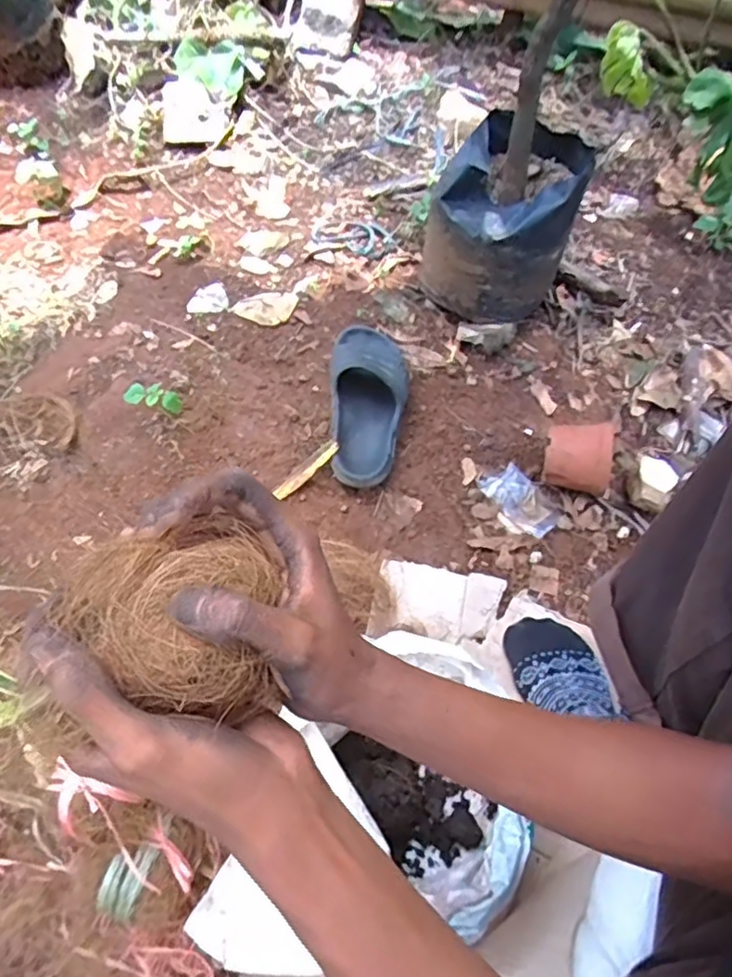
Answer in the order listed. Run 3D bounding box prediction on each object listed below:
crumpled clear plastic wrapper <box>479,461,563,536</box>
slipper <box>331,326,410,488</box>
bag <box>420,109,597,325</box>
[{"bbox_3d":[0.220,0.016,0.849,0.089,0.012,0.111,-25,63,-18],"label":"crumpled clear plastic wrapper"},{"bbox_3d":[0.007,-0.133,0.901,0.114,0.092,0.304,-1,59,1],"label":"slipper"},{"bbox_3d":[0.213,-0.419,0.955,0.204,0.198,0.214,23,59,11],"label":"bag"}]

